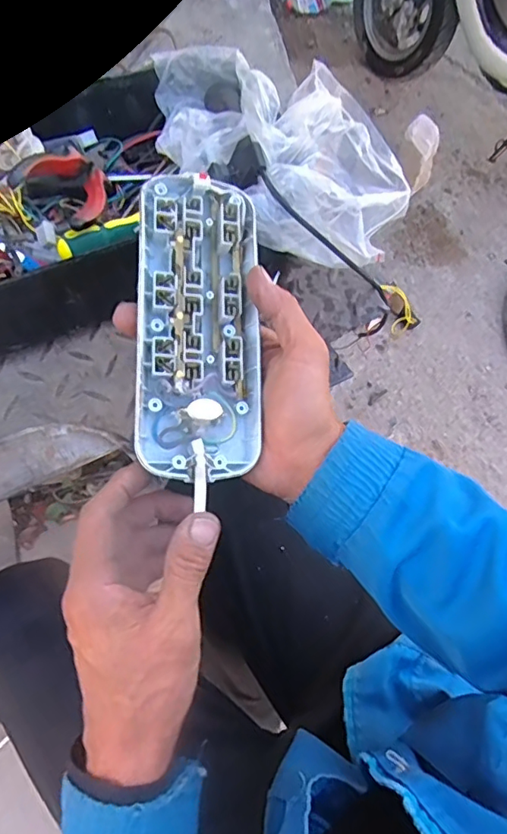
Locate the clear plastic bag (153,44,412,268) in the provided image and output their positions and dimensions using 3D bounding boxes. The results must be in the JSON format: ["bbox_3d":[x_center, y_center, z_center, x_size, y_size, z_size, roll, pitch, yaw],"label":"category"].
[{"bbox_3d":[0.009,-0.241,0.482,0.273,0.081,0.171,27,65,10],"label":"clear plastic bag"}]

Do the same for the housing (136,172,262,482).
[{"bbox_3d":[-0.034,-0.061,0.340,0.074,0.031,0.195,-1,81,-4],"label":"housing"}]

